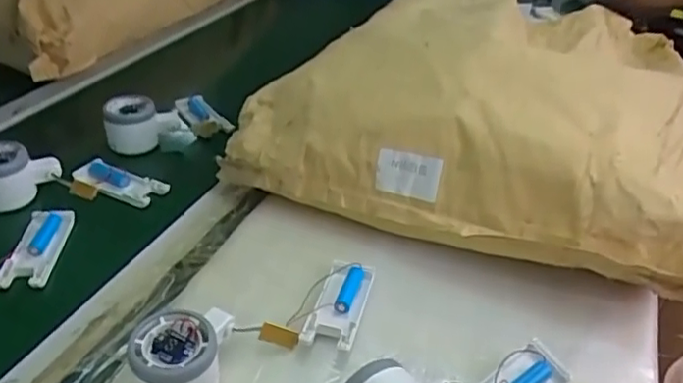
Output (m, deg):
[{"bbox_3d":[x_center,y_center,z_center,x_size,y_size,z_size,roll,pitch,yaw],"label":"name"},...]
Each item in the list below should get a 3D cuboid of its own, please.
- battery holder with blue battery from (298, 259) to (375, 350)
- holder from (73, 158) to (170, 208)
[{"bbox_3d":[0.000,0.093,0.512,0.040,0.021,0.102,11,34,10],"label":"battery holder with blue battery"},{"bbox_3d":[-0.243,-0.011,0.663,0.115,0.014,0.039,17,36,19],"label":"holder"}]

